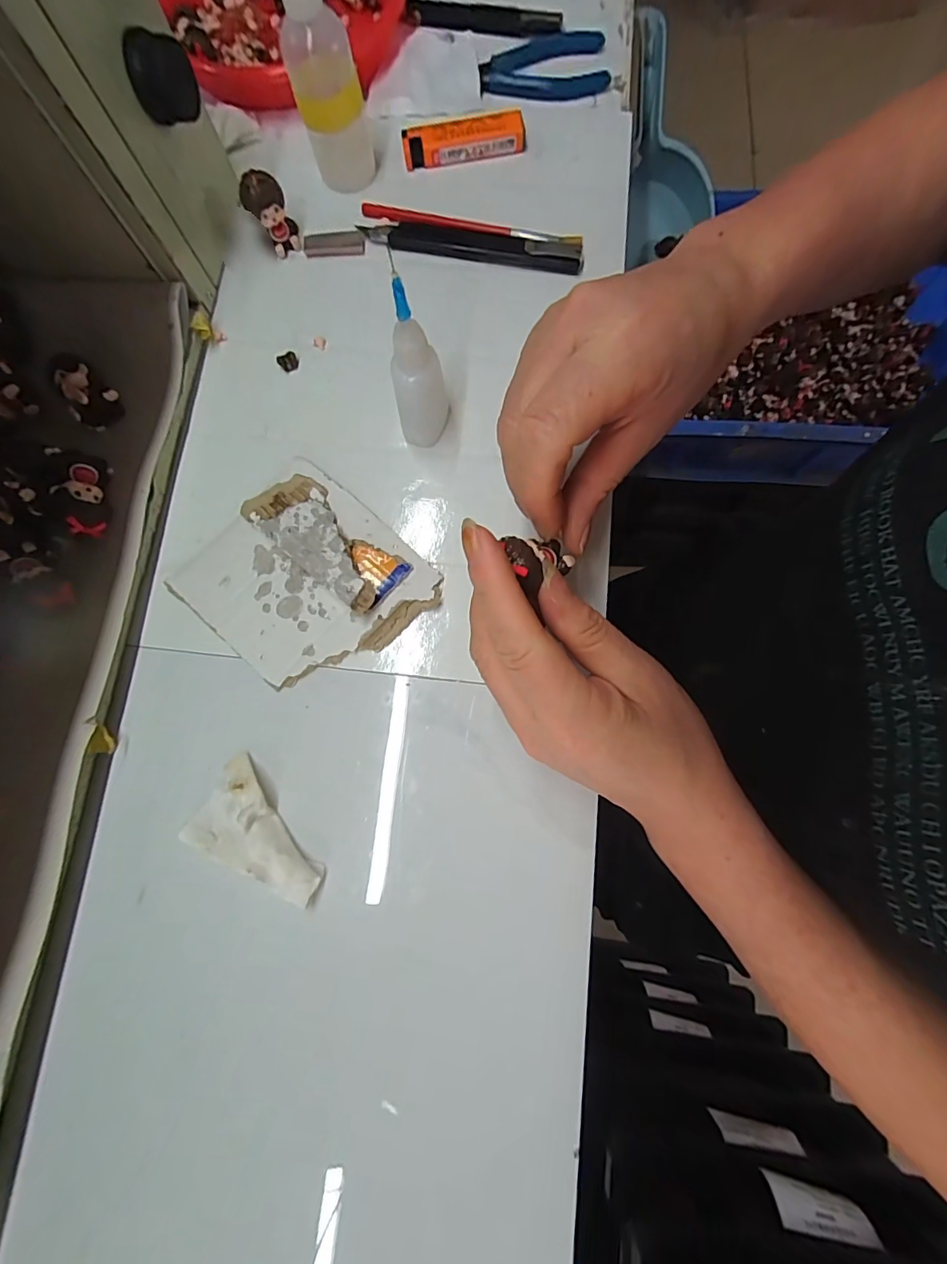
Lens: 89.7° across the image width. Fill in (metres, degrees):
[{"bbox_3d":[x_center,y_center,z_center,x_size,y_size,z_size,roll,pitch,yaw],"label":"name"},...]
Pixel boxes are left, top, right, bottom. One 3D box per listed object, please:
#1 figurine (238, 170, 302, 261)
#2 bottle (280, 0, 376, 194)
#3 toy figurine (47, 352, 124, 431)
[{"bbox_3d":[-0.126,-0.260,0.297,0.025,0.038,0.017,-26,79,-5],"label":"figurine"},{"bbox_3d":[-0.086,-0.324,0.279,0.041,0.094,0.039,-11,78,-2],"label":"bottle"},{"bbox_3d":[-0.214,-0.131,0.262,0.034,0.020,0.023,44,82,8],"label":"toy figurine"}]

